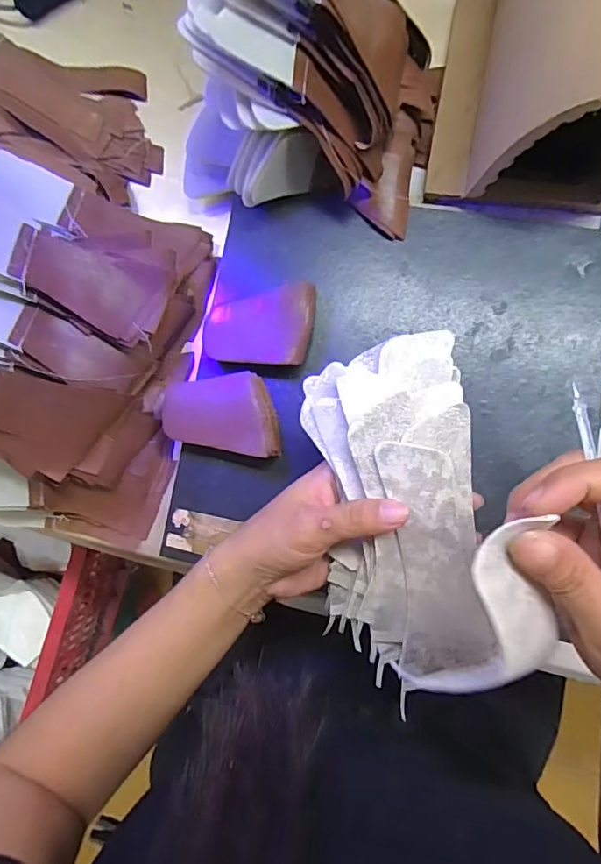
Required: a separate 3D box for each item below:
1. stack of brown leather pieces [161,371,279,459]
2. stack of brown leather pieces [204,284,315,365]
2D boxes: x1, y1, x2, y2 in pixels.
[{"bbox_3d":[-0.060,-0.011,0.390,0.082,0.016,0.062,-5,85,5],"label":"stack of brown leather pieces"},{"bbox_3d":[-0.032,-0.083,0.399,0.081,0.022,0.063,3,86,5],"label":"stack of brown leather pieces"}]

